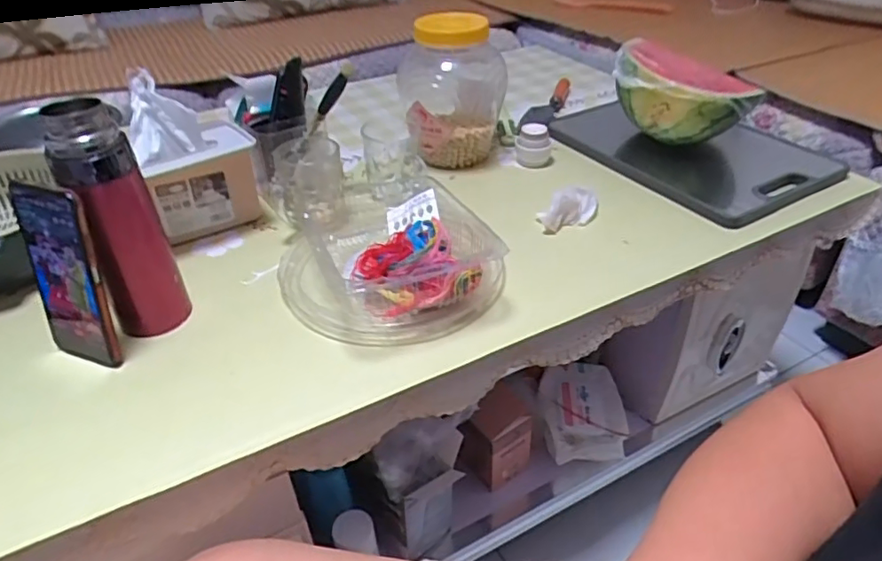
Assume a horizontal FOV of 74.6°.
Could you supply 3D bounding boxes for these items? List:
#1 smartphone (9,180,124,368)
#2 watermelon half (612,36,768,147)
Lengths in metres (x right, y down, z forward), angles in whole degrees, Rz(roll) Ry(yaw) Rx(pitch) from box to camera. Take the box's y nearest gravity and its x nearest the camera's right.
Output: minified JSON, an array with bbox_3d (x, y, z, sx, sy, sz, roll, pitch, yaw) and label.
[{"bbox_3d":[-0.326,-0.002,0.503,0.079,0.164,0.008,13,29,19],"label":"smartphone"},{"bbox_3d":[0.348,-0.277,0.850,0.189,0.095,0.199,8,38,13],"label":"watermelon half"}]

